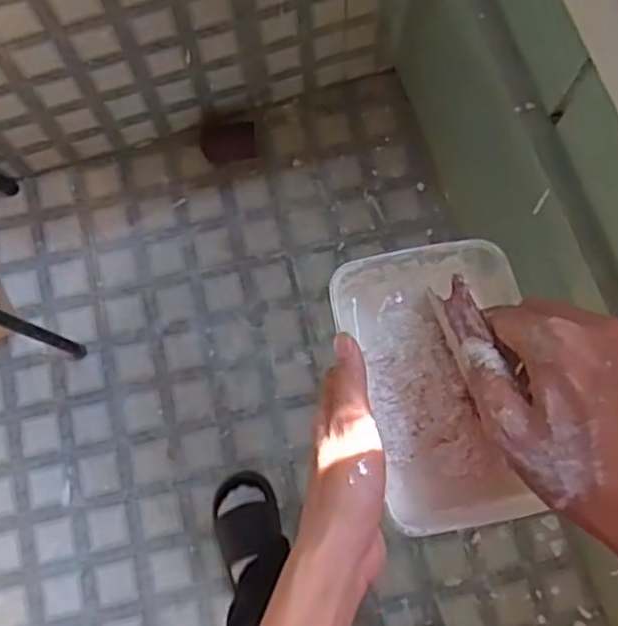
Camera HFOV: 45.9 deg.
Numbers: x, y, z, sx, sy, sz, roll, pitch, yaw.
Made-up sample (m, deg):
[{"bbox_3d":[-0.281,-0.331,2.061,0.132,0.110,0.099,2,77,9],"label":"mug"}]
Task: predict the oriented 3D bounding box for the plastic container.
[{"bbox_3d":[0.083,0.044,0.455,0.112,0.043,0.171,-9,78,-2],"label":"plastic container"}]

